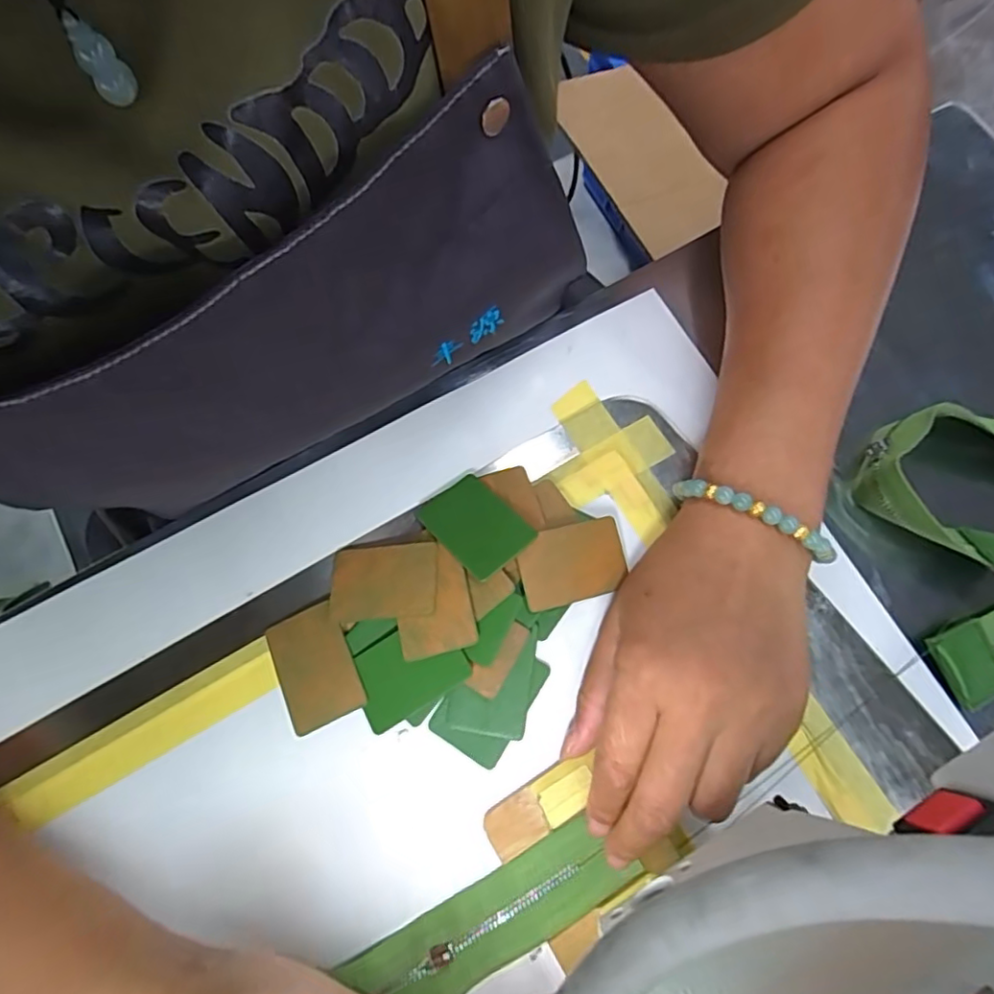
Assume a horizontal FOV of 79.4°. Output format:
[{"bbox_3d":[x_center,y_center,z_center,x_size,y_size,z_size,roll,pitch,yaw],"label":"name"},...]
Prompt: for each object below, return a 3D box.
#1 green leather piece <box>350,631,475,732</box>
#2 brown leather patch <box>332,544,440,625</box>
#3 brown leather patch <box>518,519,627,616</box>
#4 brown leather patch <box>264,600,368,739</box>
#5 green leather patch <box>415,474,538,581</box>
[{"bbox_3d":[-0.040,0.077,0.266,0.050,0.004,0.034,-32,75,3],"label":"green leather piece"},{"bbox_3d":[-0.053,0.039,0.278,0.051,0.004,0.034,-7,63,10],"label":"brown leather patch"},{"bbox_3d":[0.035,0.031,0.278,0.051,0.004,0.034,-13,86,-16],"label":"brown leather patch"},{"bbox_3d":[-0.084,0.077,0.272,0.036,0.004,0.051,-26,72,3],"label":"brown leather patch"},{"bbox_3d":[-0.011,0.013,0.282,0.035,0.004,0.052,-38,58,-14],"label":"green leather patch"}]

